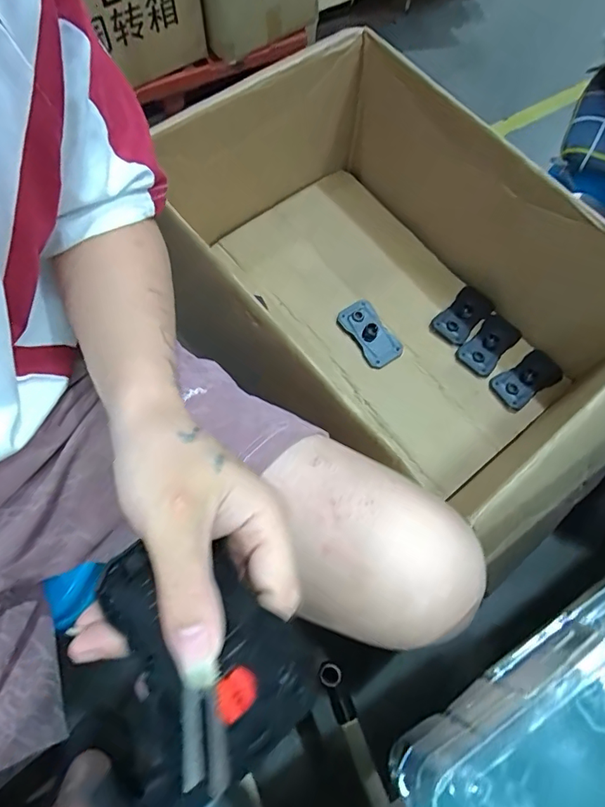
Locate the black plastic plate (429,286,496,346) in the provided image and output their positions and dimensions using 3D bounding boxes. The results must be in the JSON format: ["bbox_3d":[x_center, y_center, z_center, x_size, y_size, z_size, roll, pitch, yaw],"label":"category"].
[{"bbox_3d":[0.259,-0.145,0.756,0.059,0.019,0.107,41,73,13],"label":"black plastic plate"}]

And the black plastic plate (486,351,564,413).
[{"bbox_3d":[0.342,-0.037,0.719,0.109,0.015,0.058,-33,74,-14],"label":"black plastic plate"}]

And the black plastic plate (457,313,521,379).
[{"bbox_3d":[0.295,-0.096,0.739,0.057,0.021,0.110,41,73,13],"label":"black plastic plate"}]

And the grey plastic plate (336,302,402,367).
[{"bbox_3d":[0.107,-0.111,0.736,0.058,0.021,0.105,-32,73,-14],"label":"grey plastic plate"}]

